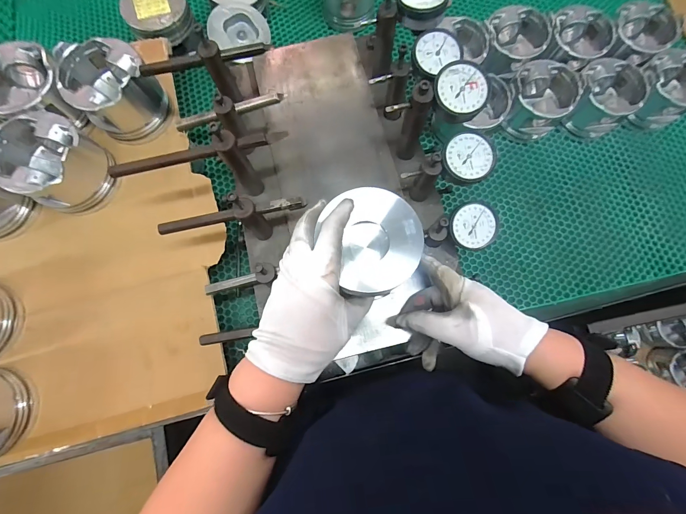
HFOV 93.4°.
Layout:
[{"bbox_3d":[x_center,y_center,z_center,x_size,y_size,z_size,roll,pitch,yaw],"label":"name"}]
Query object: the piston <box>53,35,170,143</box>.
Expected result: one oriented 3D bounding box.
[{"bbox_3d":[-0.301,-0.221,0.429,0.094,0.076,0.099,0,78,-1],"label":"piston"}]

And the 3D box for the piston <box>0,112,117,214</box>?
[{"bbox_3d":[-0.358,-0.115,0.410,0.097,0.091,0.096,0,78,-1],"label":"piston"}]

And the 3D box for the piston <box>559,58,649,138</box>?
[{"bbox_3d":[0.424,-0.260,0.544,0.107,0.085,0.102,-31,80,-7],"label":"piston"}]

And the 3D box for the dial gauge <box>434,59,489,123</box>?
[{"bbox_3d":[0.118,-0.167,0.326,0.052,0.022,0.053,0,78,-1],"label":"dial gauge"}]

